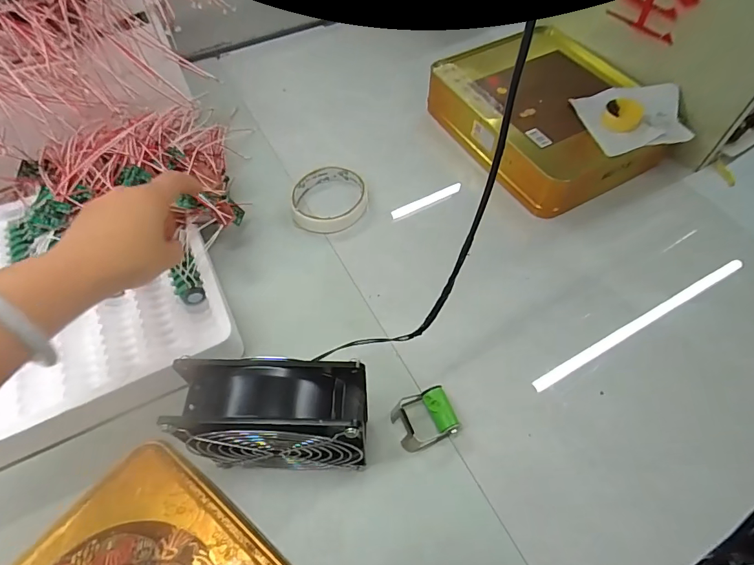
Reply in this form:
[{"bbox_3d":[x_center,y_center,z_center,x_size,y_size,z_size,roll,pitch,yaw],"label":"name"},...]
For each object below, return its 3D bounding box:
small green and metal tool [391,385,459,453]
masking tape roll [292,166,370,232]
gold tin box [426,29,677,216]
[{"bbox_3d":[0.040,0.109,0.350,0.051,0.018,0.040,-19,58,-12],"label":"small green and metal tool"},{"bbox_3d":[-0.052,-0.093,0.480,0.081,0.019,0.088,0,56,0],"label":"masking tape roll"},{"bbox_3d":[0.198,-0.209,0.522,0.202,0.064,0.251,-27,60,-16],"label":"gold tin box"}]

